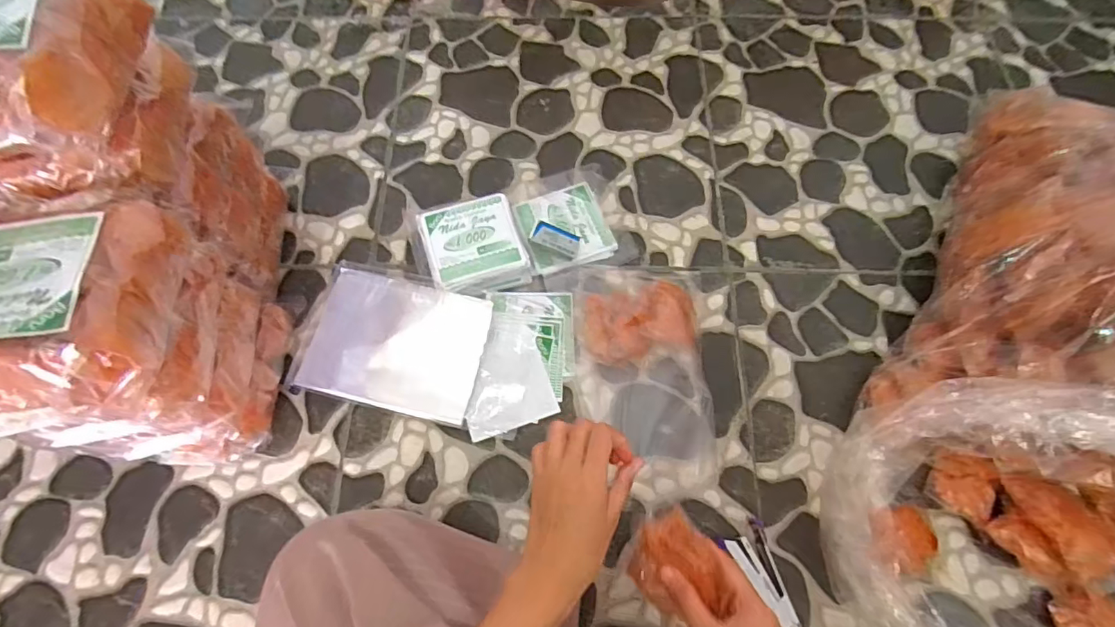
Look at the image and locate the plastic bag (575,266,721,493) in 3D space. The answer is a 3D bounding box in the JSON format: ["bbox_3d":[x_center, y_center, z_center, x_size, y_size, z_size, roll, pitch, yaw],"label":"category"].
[{"bbox_3d":[0.088,0.048,0.524,0.132,0.053,0.227,0,69,0],"label":"plastic bag"}]

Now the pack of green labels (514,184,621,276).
[{"bbox_3d":[0.009,-0.099,0.603,0.099,0.018,0.098,-17,70,-7],"label":"pack of green labels"}]

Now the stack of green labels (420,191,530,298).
[{"bbox_3d":[-0.092,-0.072,0.583,0.104,0.037,0.111,-19,70,-7],"label":"stack of green labels"}]

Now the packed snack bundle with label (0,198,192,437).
[{"bbox_3d":[-0.325,-0.006,0.339,0.122,0.065,0.160,-7,68,-3],"label":"packed snack bundle with label"}]

